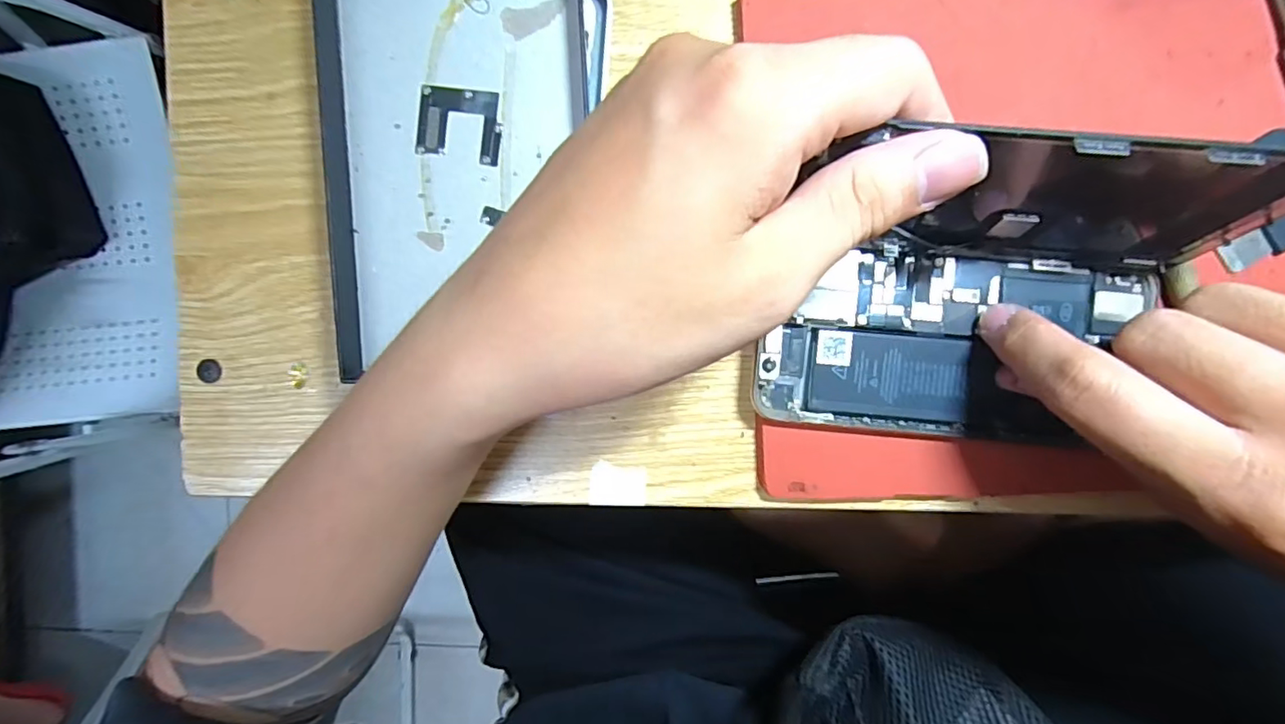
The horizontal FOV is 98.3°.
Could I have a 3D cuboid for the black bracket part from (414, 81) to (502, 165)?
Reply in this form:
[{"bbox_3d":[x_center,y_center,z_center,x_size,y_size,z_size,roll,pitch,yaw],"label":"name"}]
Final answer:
[{"bbox_3d":[-0.070,-0.091,0.210,0.033,0.004,0.026,9,94,4],"label":"black bracket part"}]

